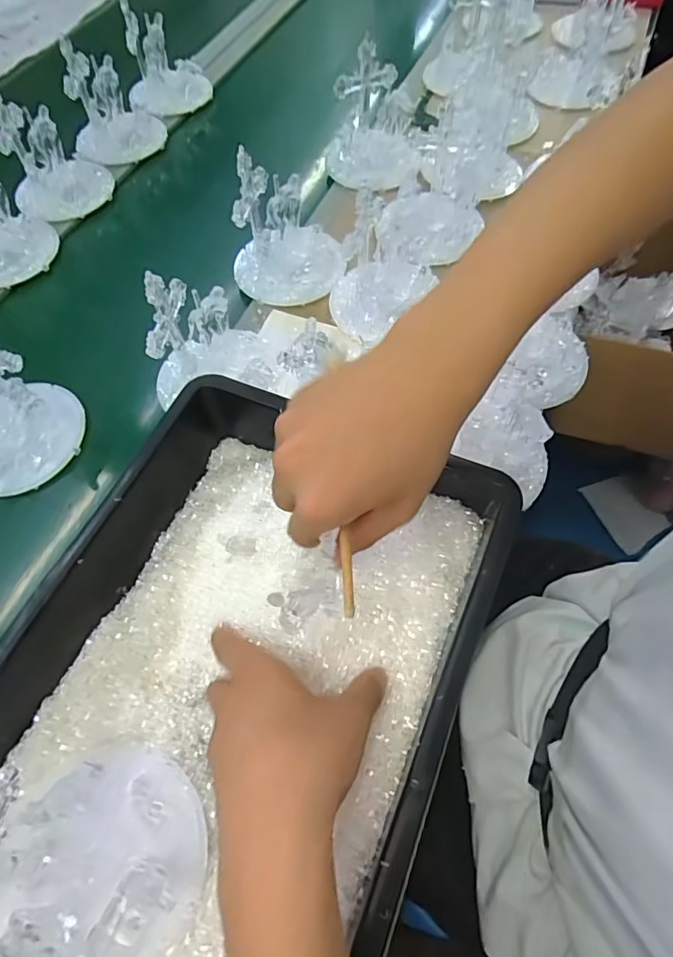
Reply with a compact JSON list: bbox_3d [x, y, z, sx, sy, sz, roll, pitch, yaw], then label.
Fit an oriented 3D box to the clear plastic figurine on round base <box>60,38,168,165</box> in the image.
[{"bbox_3d":[-0.322,-0.537,0.713,0.104,0.104,0.121,21,64,14],"label":"clear plastic figurine on round base"}]

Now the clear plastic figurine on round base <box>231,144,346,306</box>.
[{"bbox_3d":[-0.056,-0.274,0.555,0.127,0.107,0.107,-12,61,-4],"label":"clear plastic figurine on round base"}]

